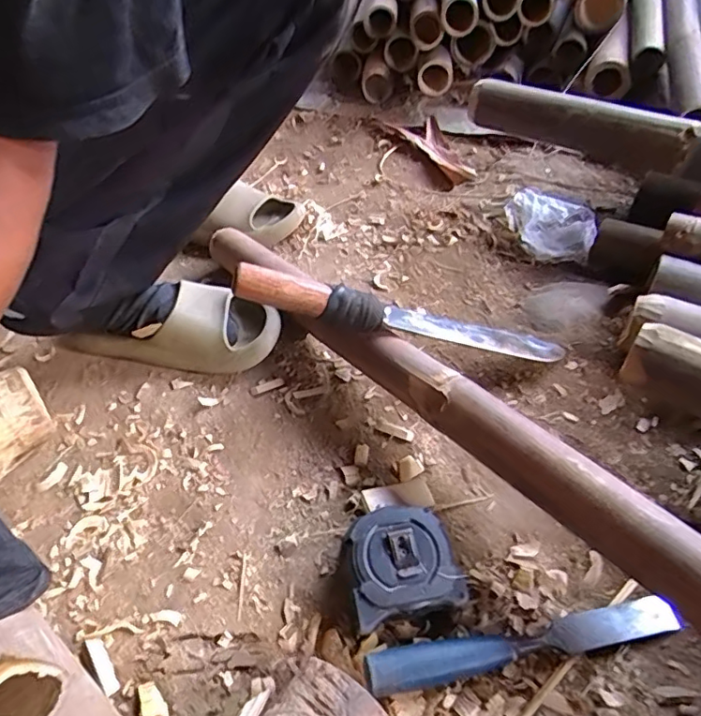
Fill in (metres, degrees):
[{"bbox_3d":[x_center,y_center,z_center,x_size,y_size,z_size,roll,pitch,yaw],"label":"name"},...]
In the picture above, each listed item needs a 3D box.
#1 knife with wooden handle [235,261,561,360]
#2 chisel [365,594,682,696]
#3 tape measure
[{"bbox_3d":[0.060,-0.035,0.525,0.339,0.034,0.037,10,41,-21],"label":"knife with wooden handle"},{"bbox_3d":[0.125,0.198,0.384,0.229,0.023,0.025,-8,45,-9],"label":"chisel"},{"bbox_3d":[0.037,0.155,0.411,0.078,0.040,0.074,-11,45,-11],"label":"tape measure"}]

